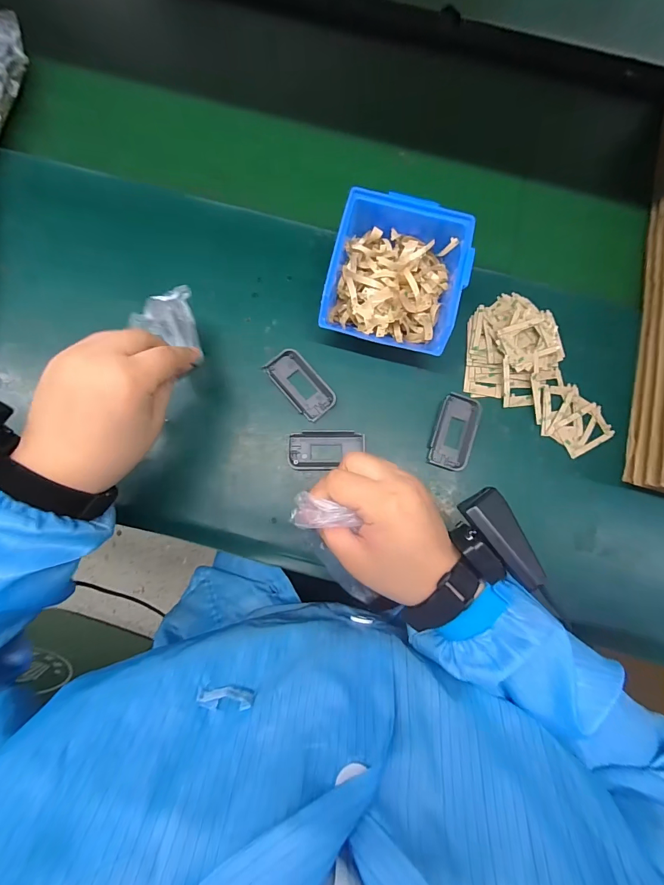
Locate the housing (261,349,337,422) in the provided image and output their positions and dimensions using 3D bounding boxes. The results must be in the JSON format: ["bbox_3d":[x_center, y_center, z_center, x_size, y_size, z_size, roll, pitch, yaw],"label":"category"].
[{"bbox_3d":[-0.032,-0.059,0.380,0.038,0.008,0.076,-39,85,-7],"label":"housing"}]

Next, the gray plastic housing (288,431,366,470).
[{"bbox_3d":[-0.005,0.007,0.371,0.075,0.007,0.039,-1,82,-2],"label":"gray plastic housing"}]

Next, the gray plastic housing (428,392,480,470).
[{"bbox_3d":[0.126,-0.011,0.379,0.042,0.004,0.077,17,81,0],"label":"gray plastic housing"}]

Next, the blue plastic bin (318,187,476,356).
[{"bbox_3d":[0.060,-0.159,0.371,0.121,0.066,0.133,14,81,0],"label":"blue plastic bin"}]

